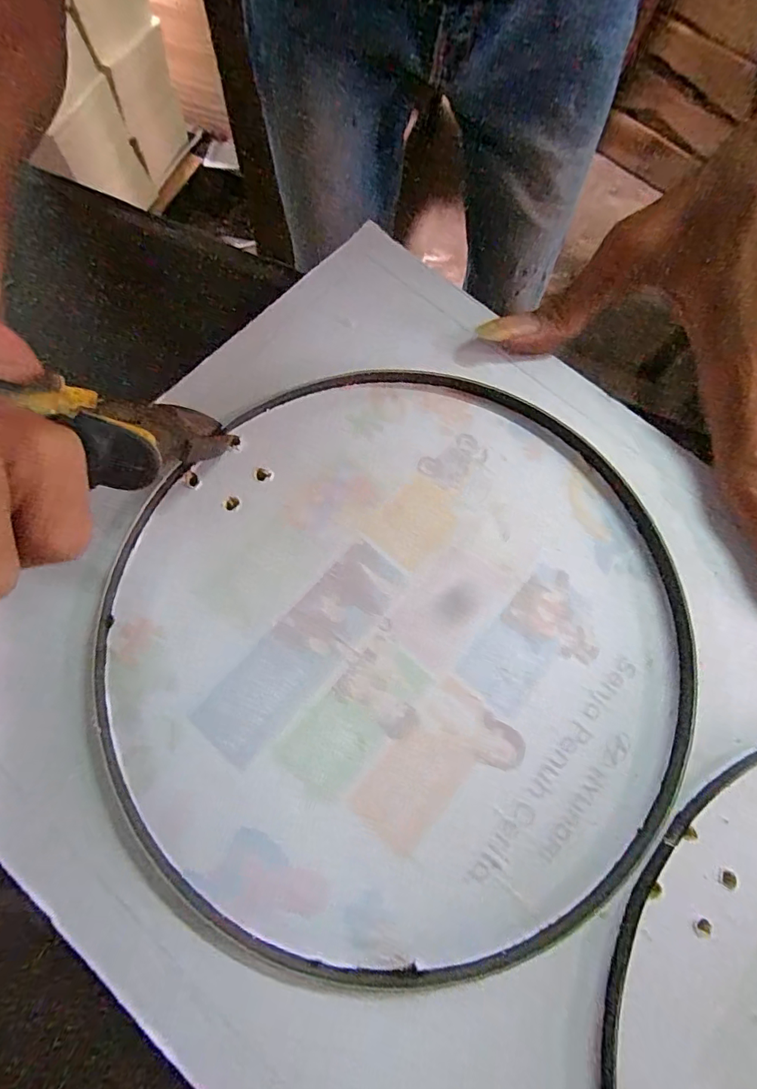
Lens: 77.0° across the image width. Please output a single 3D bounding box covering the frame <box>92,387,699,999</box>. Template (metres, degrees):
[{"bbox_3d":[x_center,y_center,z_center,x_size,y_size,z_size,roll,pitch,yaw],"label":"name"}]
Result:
[{"bbox_3d":[0.008,0.030,0.164,0.202,0.007,0.208,0,76,-2],"label":"frame"}]

